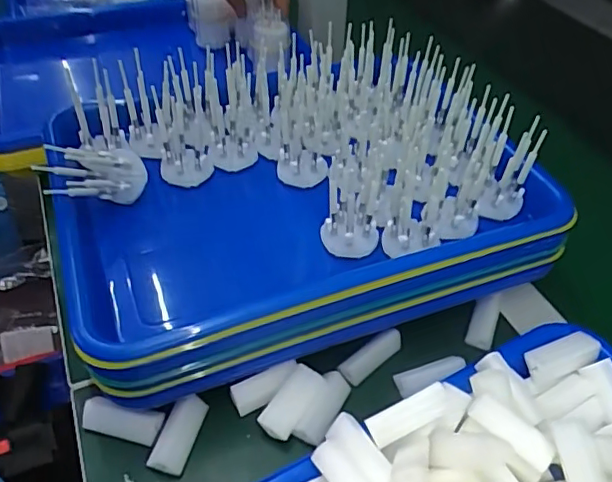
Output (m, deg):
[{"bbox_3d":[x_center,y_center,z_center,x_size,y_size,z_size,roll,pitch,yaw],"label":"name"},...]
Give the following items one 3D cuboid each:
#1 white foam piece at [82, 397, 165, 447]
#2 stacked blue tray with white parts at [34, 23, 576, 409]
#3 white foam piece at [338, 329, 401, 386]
[{"bbox_3d":[-0.112,0.109,0.338,0.048,0.012,0.017,8,45,7],"label":"white foam piece"},{"bbox_3d":[-0.008,-0.048,0.407,0.319,0.101,0.238,-15,47,-16],"label":"stacked blue tray with white parts"},{"bbox_3d":[0.042,0.077,0.375,0.048,0.018,0.012,-32,12,-23],"label":"white foam piece"}]

